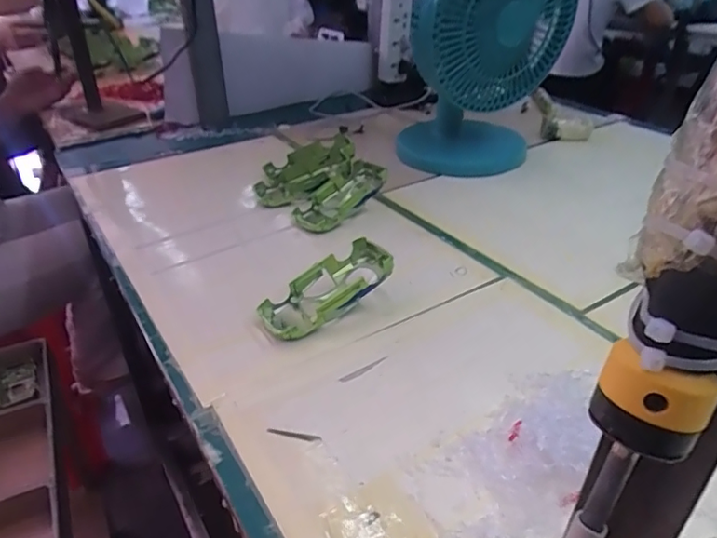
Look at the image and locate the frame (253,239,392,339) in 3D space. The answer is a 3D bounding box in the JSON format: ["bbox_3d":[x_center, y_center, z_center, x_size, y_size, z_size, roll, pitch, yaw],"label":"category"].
[{"bbox_3d":[-0.029,0.020,0.519,0.132,0.043,0.060,-20,37,-25],"label":"frame"}]

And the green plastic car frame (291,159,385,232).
[{"bbox_3d":[-0.022,-0.088,0.695,0.059,0.034,0.132,26,55,37],"label":"green plastic car frame"}]

